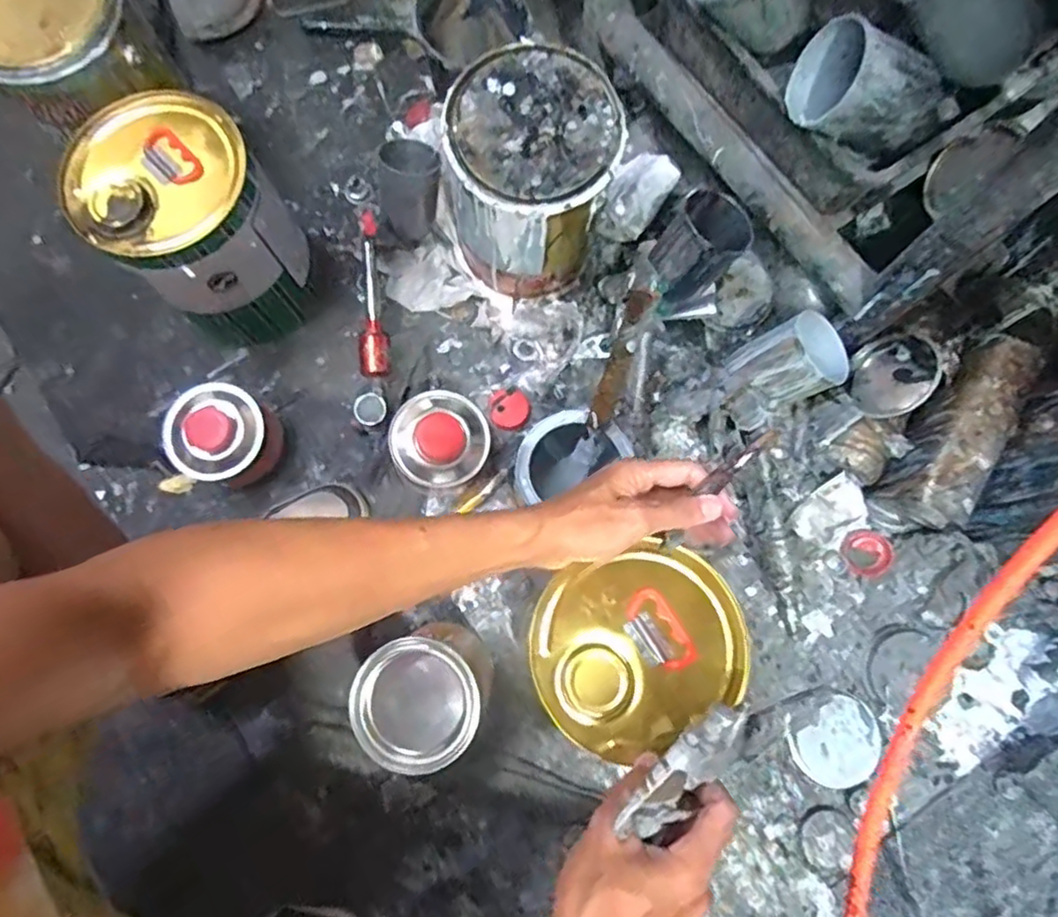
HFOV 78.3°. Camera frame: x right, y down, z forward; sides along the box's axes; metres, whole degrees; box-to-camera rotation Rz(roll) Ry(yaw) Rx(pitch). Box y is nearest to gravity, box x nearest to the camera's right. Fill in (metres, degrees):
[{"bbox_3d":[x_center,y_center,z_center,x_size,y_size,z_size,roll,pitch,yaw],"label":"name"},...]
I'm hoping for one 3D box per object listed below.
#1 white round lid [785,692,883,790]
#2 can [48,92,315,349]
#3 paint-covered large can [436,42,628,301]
[{"bbox_3d":[0.314,0.289,0.662,0.089,0.017,0.077,-28,78,-5],"label":"white round lid"},{"bbox_3d":[-0.339,-0.234,0.687,0.157,0.225,0.172,0,77,0],"label":"can"},{"bbox_3d":[0.004,-0.274,0.688,0.159,0.226,0.153,0,77,0],"label":"paint-covered large can"}]

